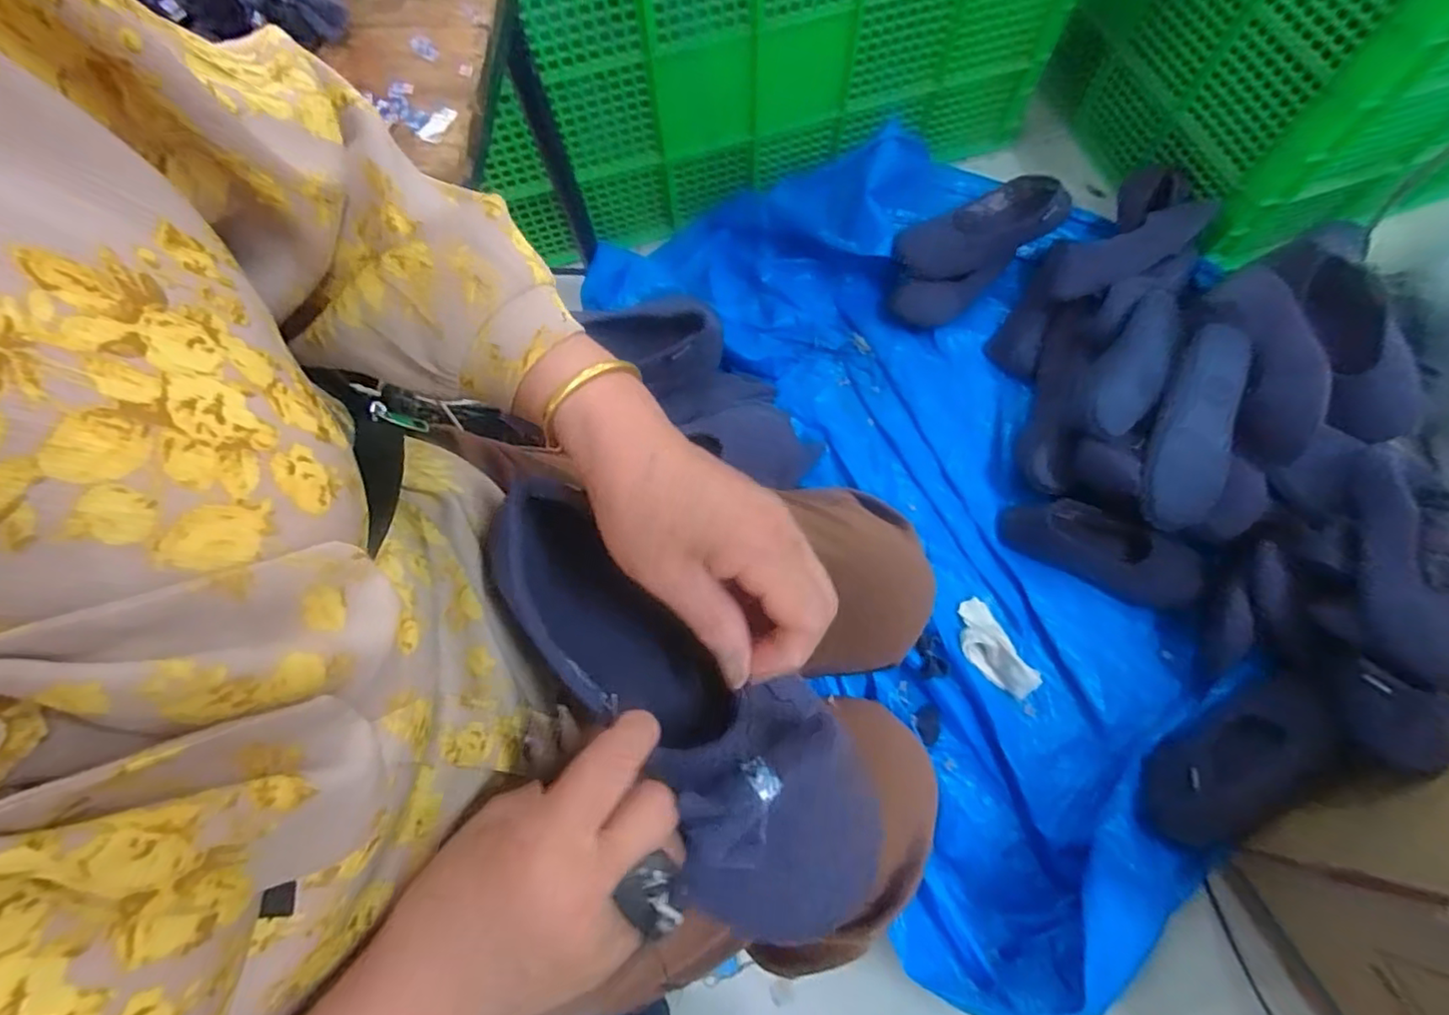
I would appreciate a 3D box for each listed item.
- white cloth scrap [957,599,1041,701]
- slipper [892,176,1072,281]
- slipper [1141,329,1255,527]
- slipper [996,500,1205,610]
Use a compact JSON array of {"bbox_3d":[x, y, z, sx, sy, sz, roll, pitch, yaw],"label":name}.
[{"bbox_3d":[0.344,0.183,0.783,0.058,0.031,0.130,-26,72,-7],"label":"white cloth scrap"},{"bbox_3d":[0.388,-0.422,0.929,0.245,0.063,0.101,-17,70,19],"label":"slipper"},{"bbox_3d":[0.566,-0.104,0.736,0.082,0.062,0.253,16,89,7],"label":"slipper"},{"bbox_3d":[0.505,0.054,0.813,0.244,0.067,0.082,25,73,10],"label":"slipper"}]

